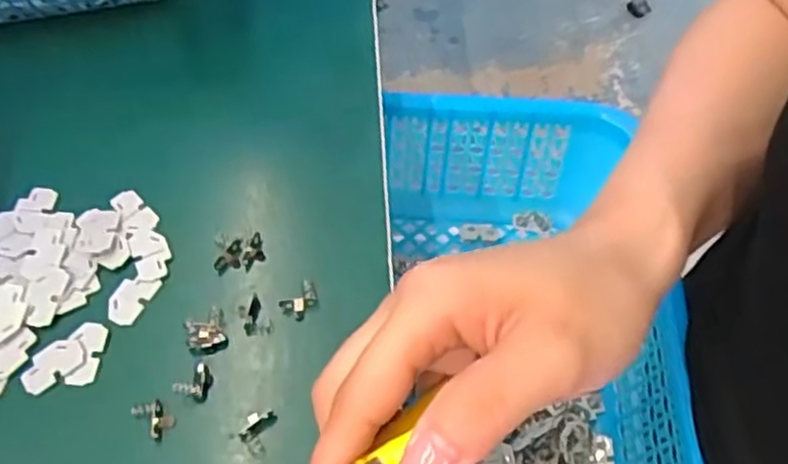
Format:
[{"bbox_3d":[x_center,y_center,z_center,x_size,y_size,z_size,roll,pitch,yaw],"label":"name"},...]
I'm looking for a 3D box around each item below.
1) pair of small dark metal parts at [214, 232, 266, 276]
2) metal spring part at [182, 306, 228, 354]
[{"bbox_3d":[-0.070,0.011,0.328,0.022,0.006,0.014,-15,62,-8],"label":"pair of small dark metal parts"},{"bbox_3d":[-0.080,0.042,0.308,0.016,0.005,0.020,-16,62,-9],"label":"metal spring part"}]

